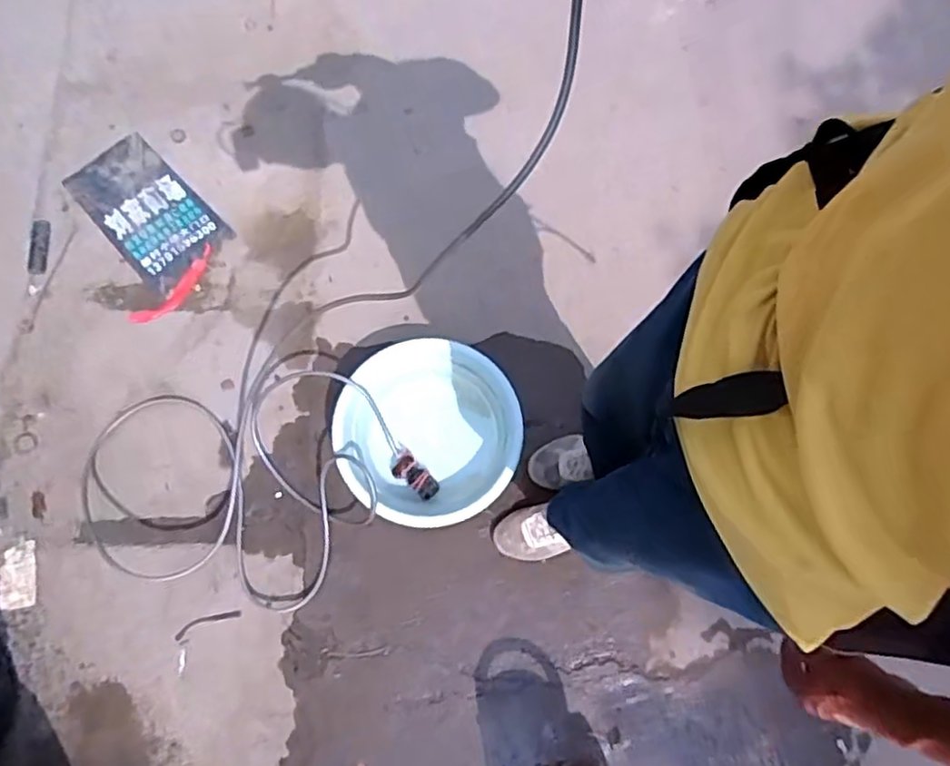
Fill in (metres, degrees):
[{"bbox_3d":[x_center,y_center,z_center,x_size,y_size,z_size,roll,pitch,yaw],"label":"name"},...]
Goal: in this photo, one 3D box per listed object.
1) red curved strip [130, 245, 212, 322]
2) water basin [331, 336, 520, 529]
[{"bbox_3d":[-0.661,-0.210,1.454,0.055,0.011,0.233,42,81,6],"label":"red curved strip"},{"bbox_3d":[-0.088,0.098,1.344,0.372,0.115,0.354,0,79,-1],"label":"water basin"}]

